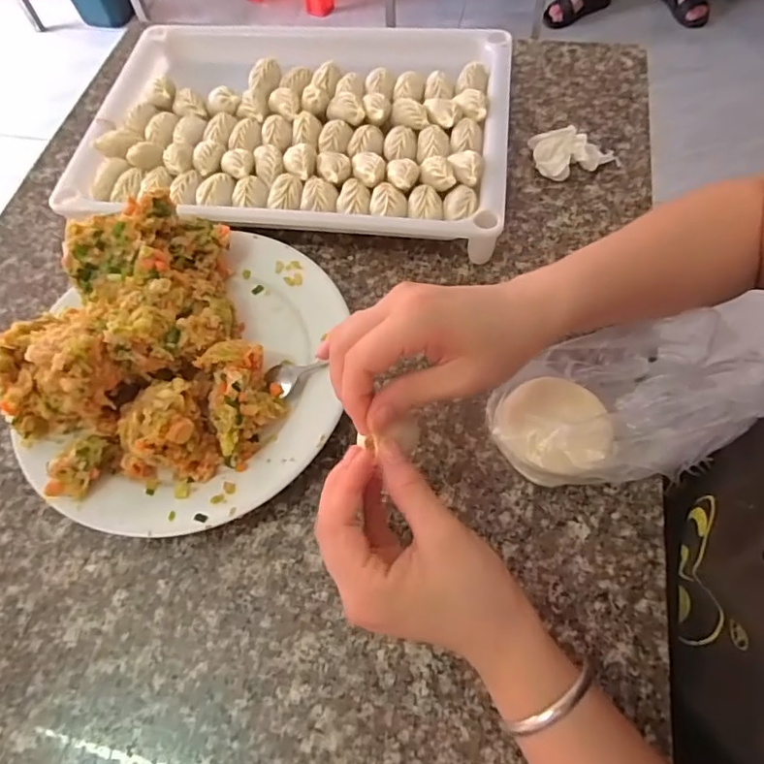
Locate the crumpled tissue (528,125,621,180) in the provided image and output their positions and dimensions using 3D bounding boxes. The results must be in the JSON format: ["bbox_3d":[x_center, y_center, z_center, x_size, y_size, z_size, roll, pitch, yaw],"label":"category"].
[{"bbox_3d":[0.174,-0.206,0.488,0.079,0.028,0.044,7,63,8],"label":"crumpled tissue"}]

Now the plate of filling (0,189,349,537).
[{"bbox_3d":[-0.139,-0.020,0.383,0.209,0.092,0.235,10,63,9],"label":"plate of filling"}]

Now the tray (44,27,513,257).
[{"bbox_3d":[-0.080,-0.240,0.511,0.386,0.045,0.268,5,63,7],"label":"tray"}]

